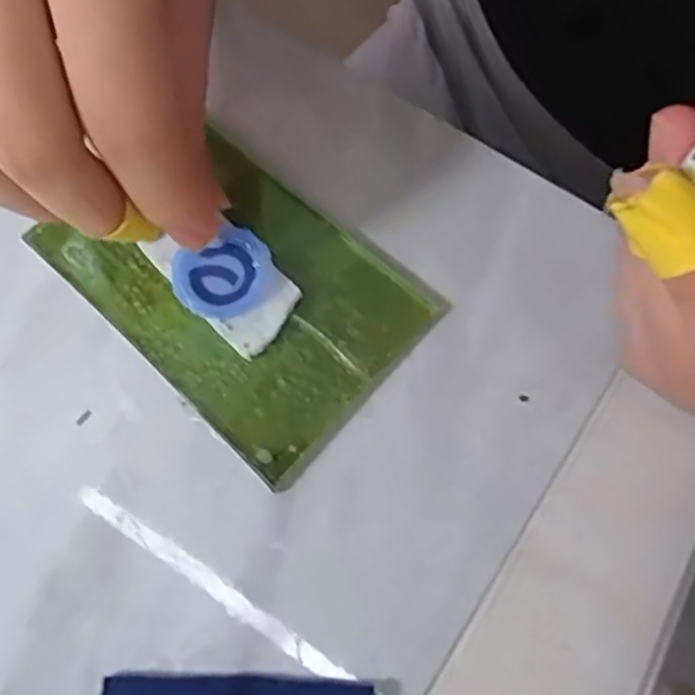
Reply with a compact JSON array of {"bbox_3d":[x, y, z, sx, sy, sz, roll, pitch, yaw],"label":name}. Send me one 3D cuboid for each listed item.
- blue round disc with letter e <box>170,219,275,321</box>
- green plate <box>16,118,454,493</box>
[{"bbox_3d":[-0.035,-0.021,0.205,0.027,0.007,0.025,1,73,-2],"label":"blue round disc with letter e"},{"bbox_3d":[-0.031,-0.019,0.212,0.098,0.006,0.070,42,76,10],"label":"green plate"}]

